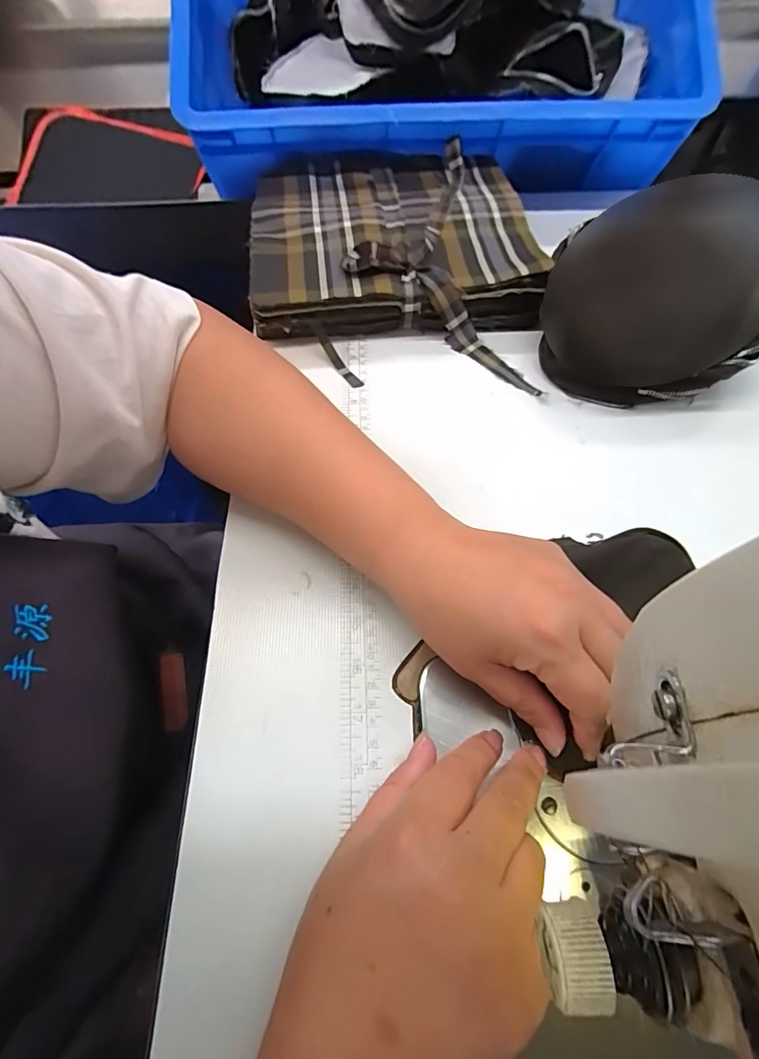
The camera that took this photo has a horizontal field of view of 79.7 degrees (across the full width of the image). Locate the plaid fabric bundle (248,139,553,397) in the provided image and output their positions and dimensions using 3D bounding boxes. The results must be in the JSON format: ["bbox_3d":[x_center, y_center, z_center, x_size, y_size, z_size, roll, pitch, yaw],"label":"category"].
[{"bbox_3d":[0.008,-0.252,0.422,0.267,0.053,0.273,3,61,3],"label":"plaid fabric bundle"}]

